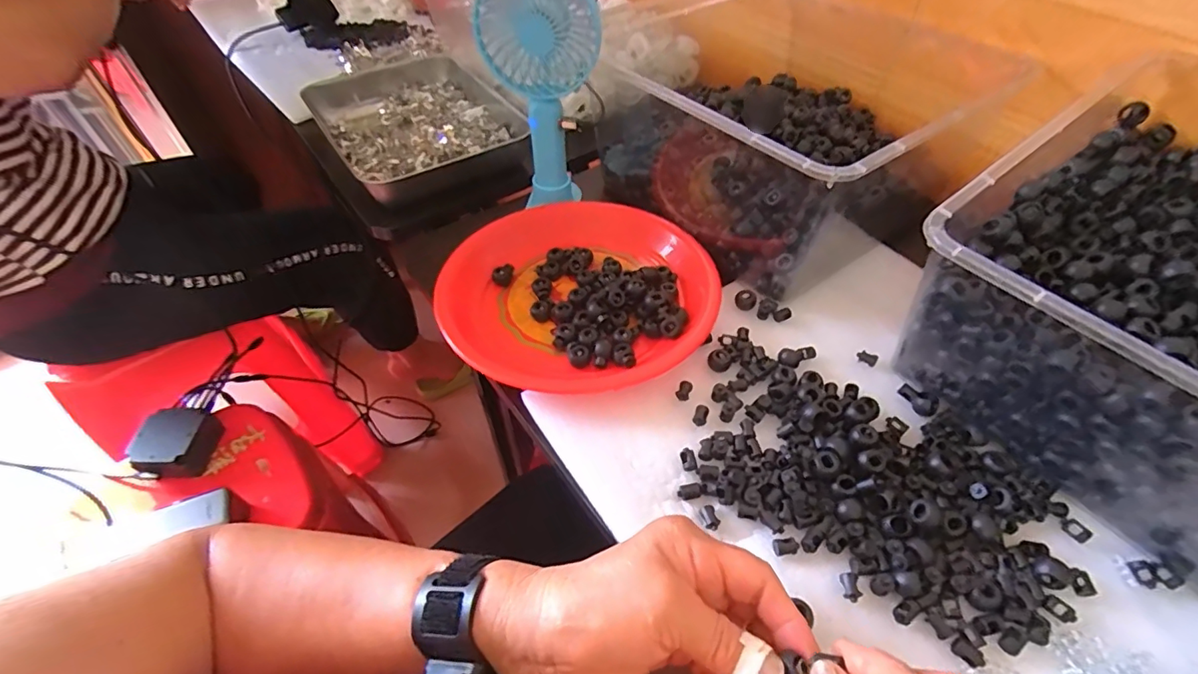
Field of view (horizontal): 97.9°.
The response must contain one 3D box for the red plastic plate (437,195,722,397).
[{"bbox_3d":[-0.020,-0.047,0.451,0.218,0.041,0.219,-3,52,-2],"label":"red plastic plate"}]

